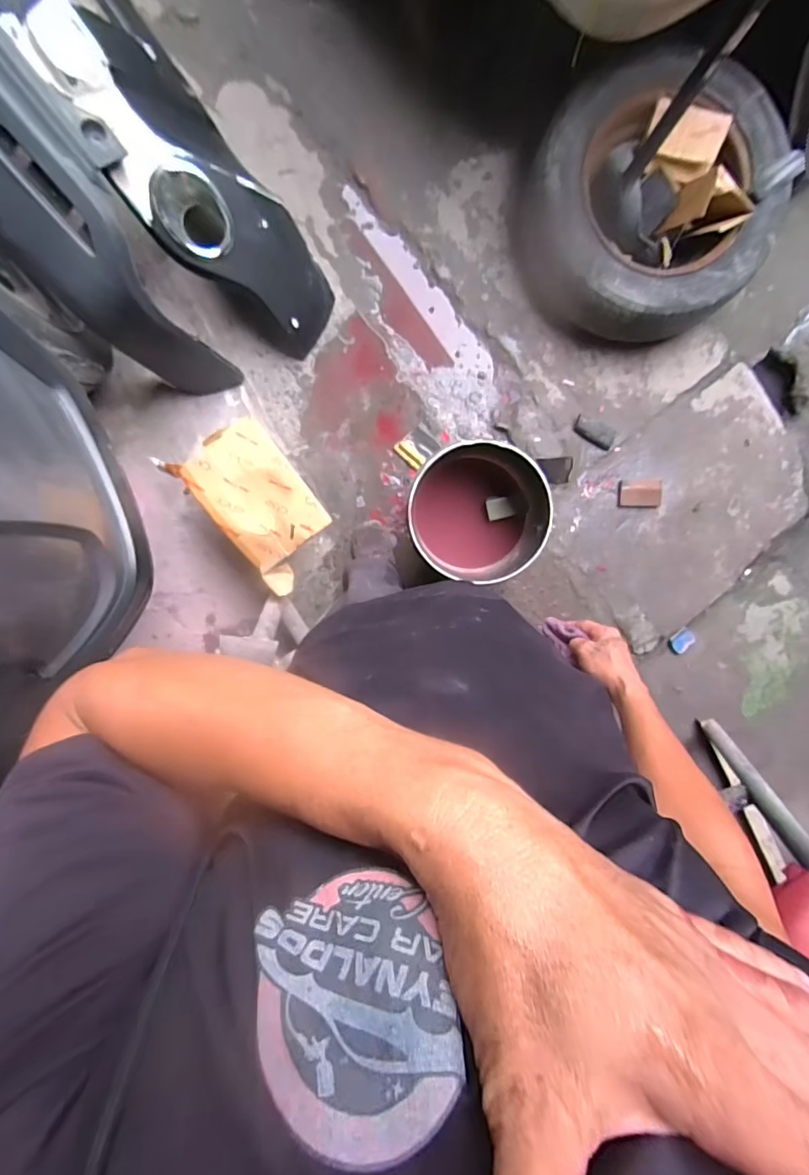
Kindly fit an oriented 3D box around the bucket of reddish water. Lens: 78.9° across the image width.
[{"bbox_3d":[0.170,-0.184,1.219,0.294,0.342,0.305,0,98,1],"label":"bucket of reddish water"}]

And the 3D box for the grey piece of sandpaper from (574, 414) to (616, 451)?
[{"bbox_3d":[0.522,-0.428,1.345,0.119,0.025,0.069,24,97,-4],"label":"grey piece of sandpaper"}]

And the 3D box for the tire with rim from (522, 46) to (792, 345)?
[{"bbox_3d":[0.597,-0.904,1.176,0.571,0.200,0.553,-8,98,2],"label":"tire with rim"}]

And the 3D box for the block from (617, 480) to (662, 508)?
[{"bbox_3d":[0.660,-0.260,1.370,0.122,0.022,0.073,-1,98,1],"label":"block"}]

